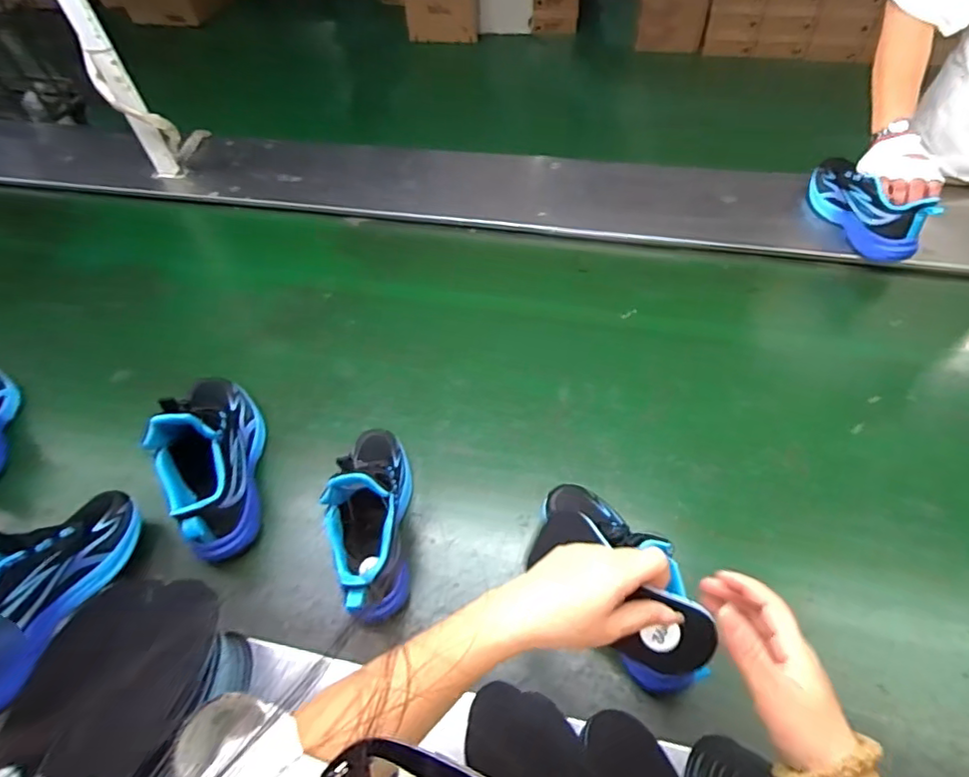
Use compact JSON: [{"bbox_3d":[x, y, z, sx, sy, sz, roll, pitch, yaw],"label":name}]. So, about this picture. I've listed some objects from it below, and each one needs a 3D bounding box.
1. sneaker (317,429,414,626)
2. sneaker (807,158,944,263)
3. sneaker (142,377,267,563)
[{"bbox_3d":[-0.136,0.142,0.668,0.077,0.146,0.232,-4,52,0],"label":"sneaker"},{"bbox_3d":[0.641,-0.321,0.964,0.070,0.091,0.228,-12,53,-3],"label":"sneaker"},{"bbox_3d":[-0.357,0.074,0.724,0.092,0.165,0.267,-11,52,-5],"label":"sneaker"}]

